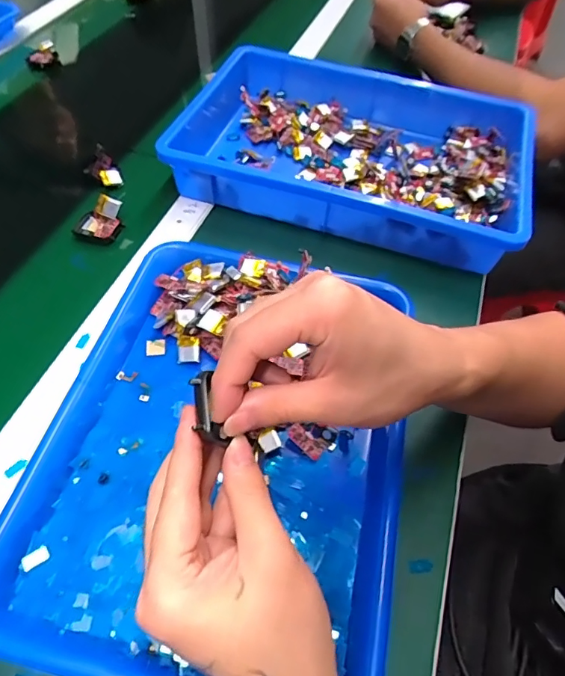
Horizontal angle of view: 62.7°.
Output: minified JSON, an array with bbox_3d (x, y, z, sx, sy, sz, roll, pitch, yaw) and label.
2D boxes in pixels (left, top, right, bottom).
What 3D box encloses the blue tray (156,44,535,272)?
[{"bbox_3d":[0.068,-0.215,0.542,0.397,0.074,0.241,17,56,8],"label":"blue tray"}]

